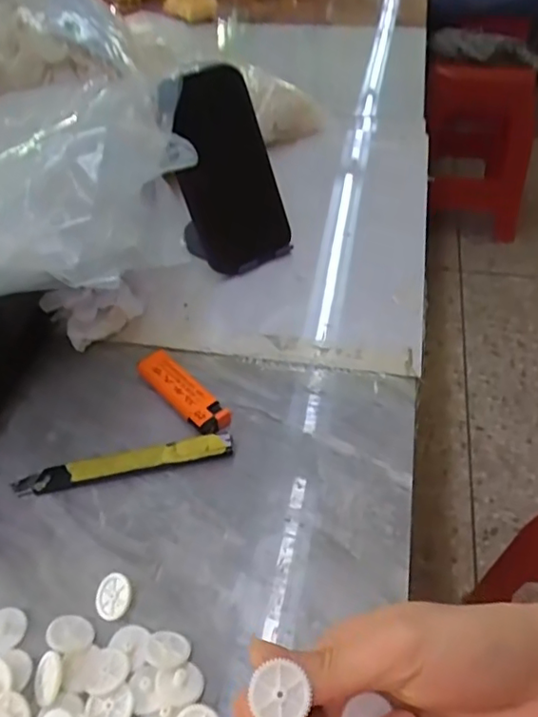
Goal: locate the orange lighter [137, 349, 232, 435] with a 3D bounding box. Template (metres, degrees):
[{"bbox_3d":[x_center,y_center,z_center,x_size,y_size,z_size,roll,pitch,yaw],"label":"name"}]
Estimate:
[{"bbox_3d":[-0.059,0.023,0.396,0.023,0.012,0.083,-34,52,-27],"label":"orange lighter"}]

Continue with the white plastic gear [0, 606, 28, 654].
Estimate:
[{"bbox_3d":[-0.135,0.138,0.293,0.021,0.006,0.021,11,47,14],"label":"white plastic gear"}]

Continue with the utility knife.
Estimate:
[{"bbox_3d":[-0.090,0.065,0.357,0.134,0.013,0.017,-9,45,-5],"label":"utility knife"}]

